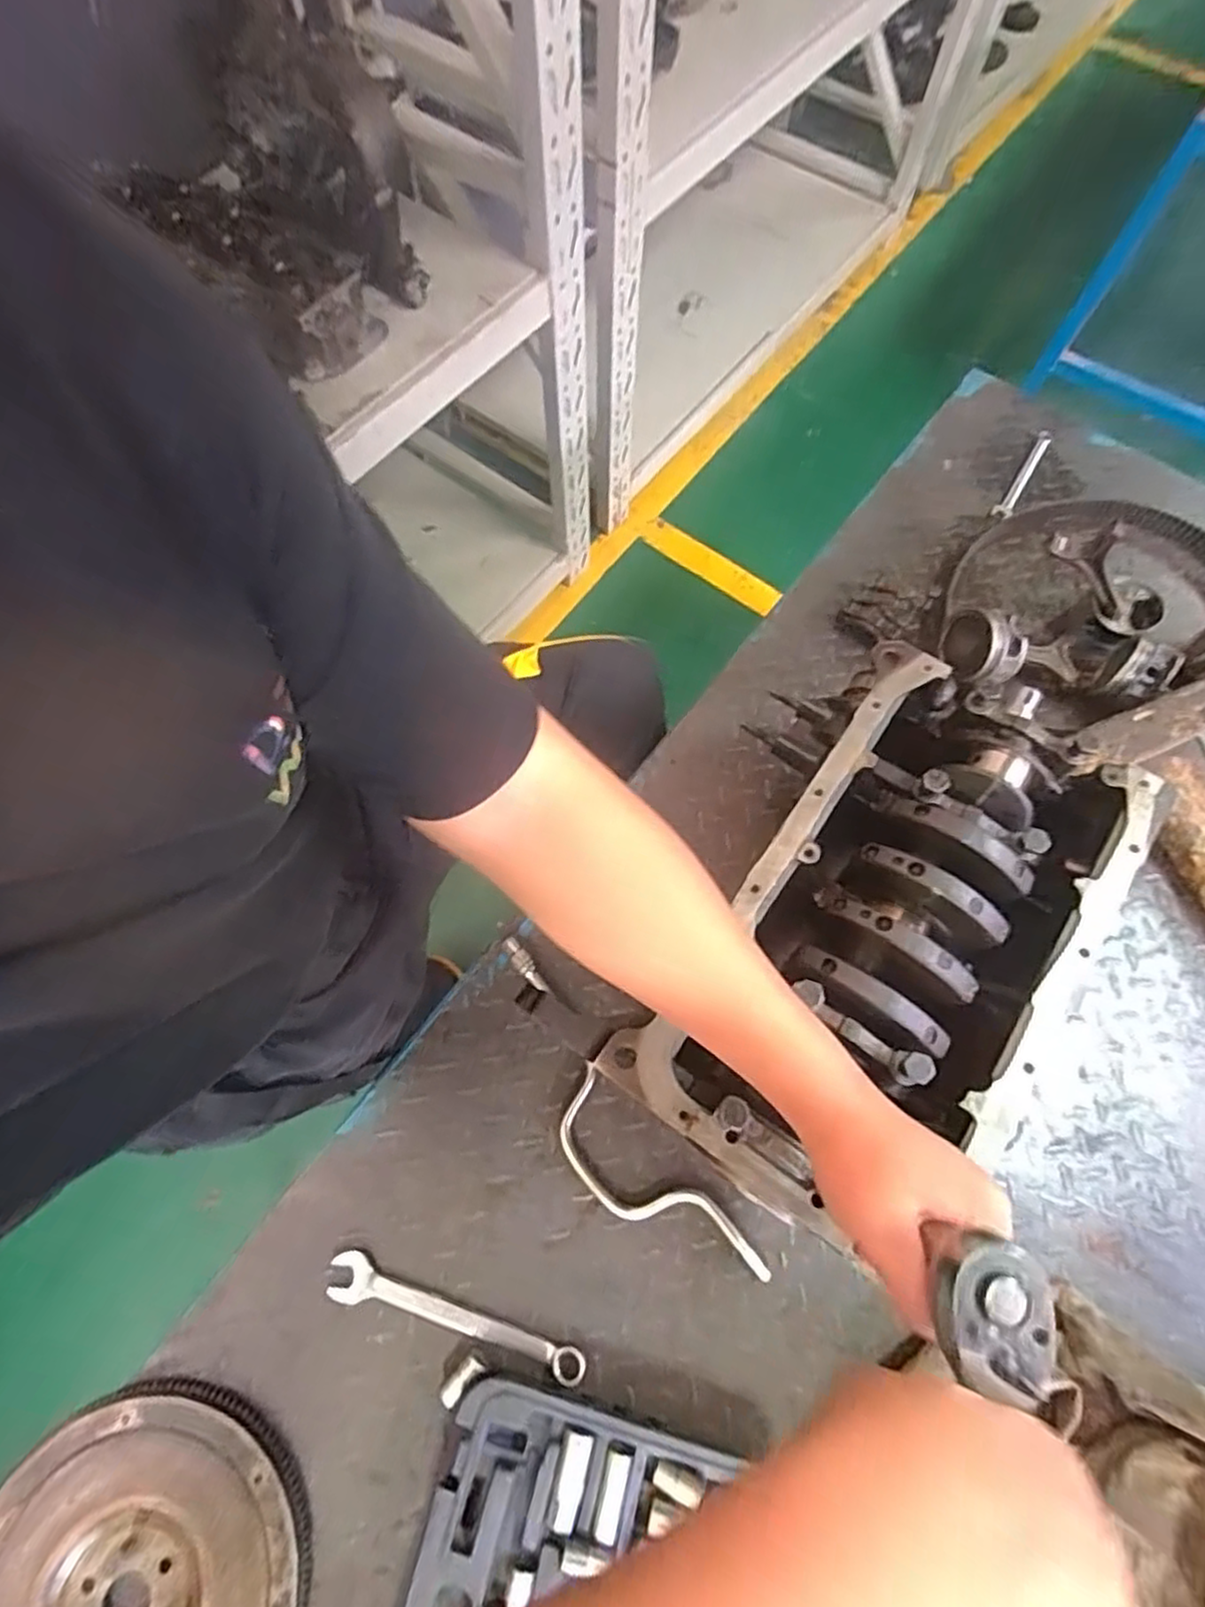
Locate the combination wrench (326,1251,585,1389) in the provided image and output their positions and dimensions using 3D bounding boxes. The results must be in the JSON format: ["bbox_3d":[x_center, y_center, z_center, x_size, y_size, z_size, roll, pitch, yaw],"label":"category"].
[{"bbox_3d":[-0.137,0.474,0.626,0.244,0.010,0.037,18,71,7],"label":"combination wrench"}]

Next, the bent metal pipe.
[{"bbox_3d":[0.045,0.376,0.659,0.077,0.017,0.242,-41,75,-14],"label":"bent metal pipe"}]

